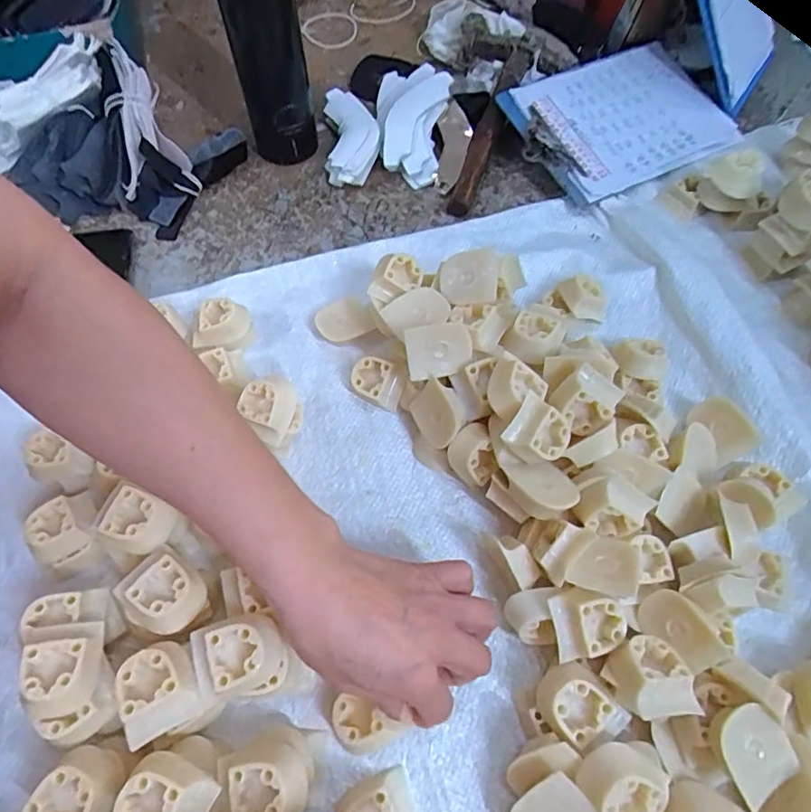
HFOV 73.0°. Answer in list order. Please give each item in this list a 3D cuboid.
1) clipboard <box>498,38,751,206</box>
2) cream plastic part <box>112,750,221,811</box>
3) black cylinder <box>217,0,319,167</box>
[{"bbox_3d":[0.233,-0.306,0.581,0.255,0.021,0.163,-26,72,-20],"label":"clipboard"},{"bbox_3d":[-0.118,0.198,0.272,0.041,0.024,0.038,26,65,14],"label":"cream plastic part"},{"bbox_3d":[-0.124,-0.324,0.483,0.064,0.226,0.056,-12,62,-5],"label":"black cylinder"}]

